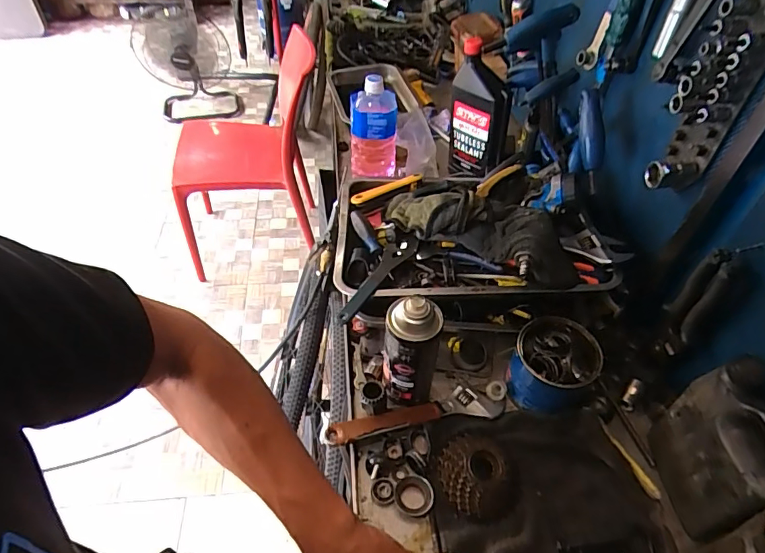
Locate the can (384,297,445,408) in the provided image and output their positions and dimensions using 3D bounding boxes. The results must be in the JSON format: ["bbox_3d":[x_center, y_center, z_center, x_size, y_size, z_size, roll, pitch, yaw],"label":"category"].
[{"bbox_3d":[0.035,0.089,0.577,0.063,0.176,0.053,5,48,2],"label":"can"}]

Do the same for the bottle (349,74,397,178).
[{"bbox_3d":[-0.016,-0.260,0.862,0.082,0.173,0.068,0,48,-2],"label":"bottle"}]

